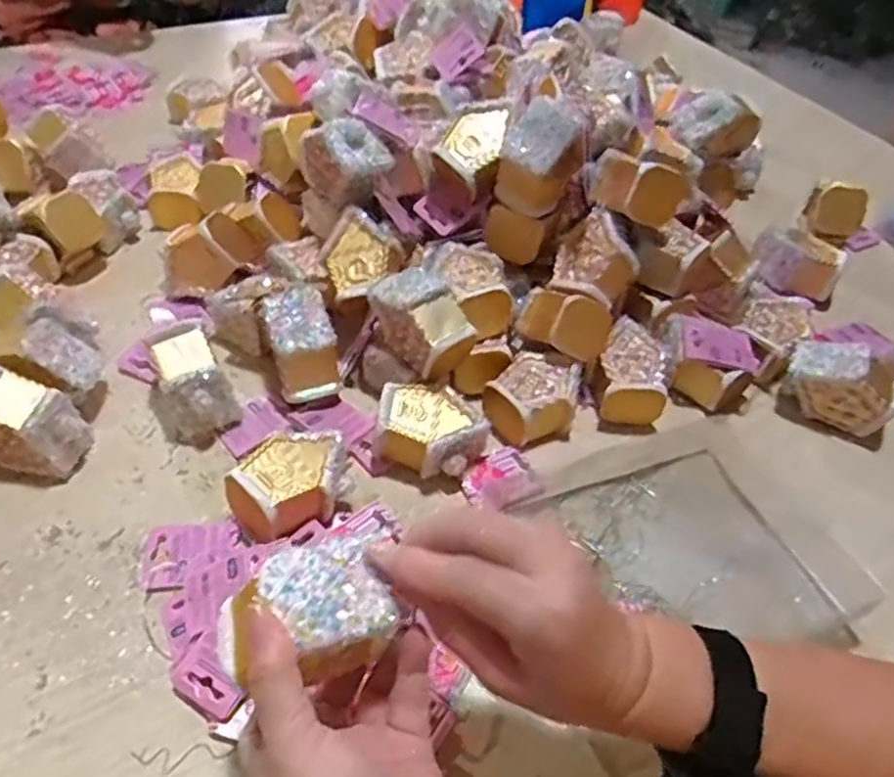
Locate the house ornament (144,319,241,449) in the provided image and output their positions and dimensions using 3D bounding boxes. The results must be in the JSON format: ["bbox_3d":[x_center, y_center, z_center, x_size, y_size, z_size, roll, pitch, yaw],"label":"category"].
[{"bbox_3d":[-0.198,-0.004,0.537,0.057,0.075,0.067,-27,56,-26],"label":"house ornament"}]

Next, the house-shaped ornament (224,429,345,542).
[{"bbox_3d":[-0.112,0.068,0.488,0.064,0.047,0.082,39,50,21],"label":"house-shaped ornament"}]

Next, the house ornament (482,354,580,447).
[{"bbox_3d":[0.072,0.009,0.568,0.073,0.044,0.062,-24,54,-24],"label":"house ornament"}]

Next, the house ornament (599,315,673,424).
[{"bbox_3d":[0.158,-0.011,0.591,0.056,0.052,0.081,13,48,7],"label":"house ornament"}]

